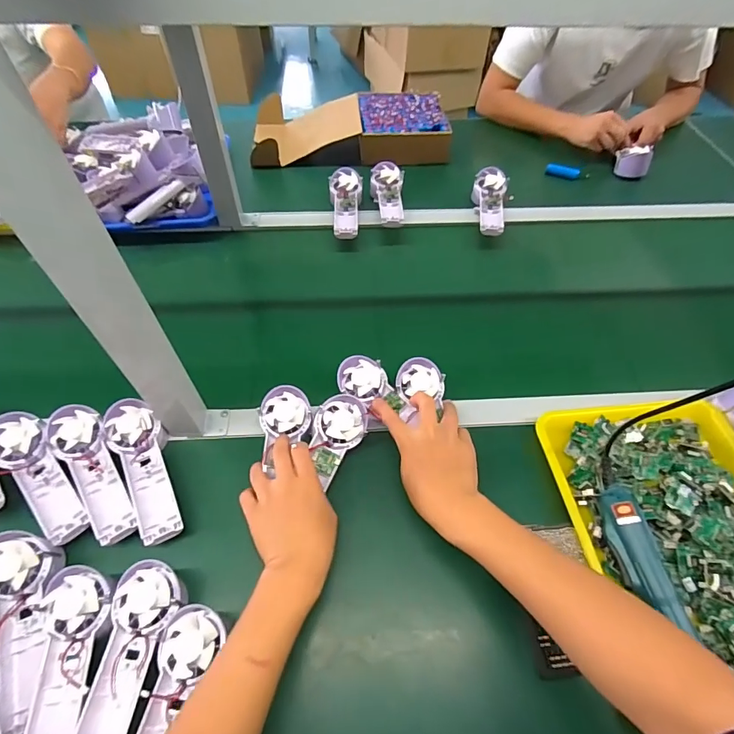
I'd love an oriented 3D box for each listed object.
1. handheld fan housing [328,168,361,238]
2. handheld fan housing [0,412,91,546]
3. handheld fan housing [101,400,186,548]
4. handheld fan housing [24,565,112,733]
[{"bbox_3d":[-0.039,-0.314,0.839,0.061,0.042,0.177,-3,54,-4],"label":"handheld fan housing"},{"bbox_3d":[-0.380,0.123,0.503,0.180,0.026,0.059,39,64,21],"label":"handheld fan housing"},{"bbox_3d":[-0.260,0.118,0.513,0.062,0.039,0.180,-27,59,-19],"label":"handheld fan housing"},{"bbox_3d":[-0.276,0.276,0.388,0.053,0.020,0.174,-4,54,-4],"label":"handheld fan housing"}]

